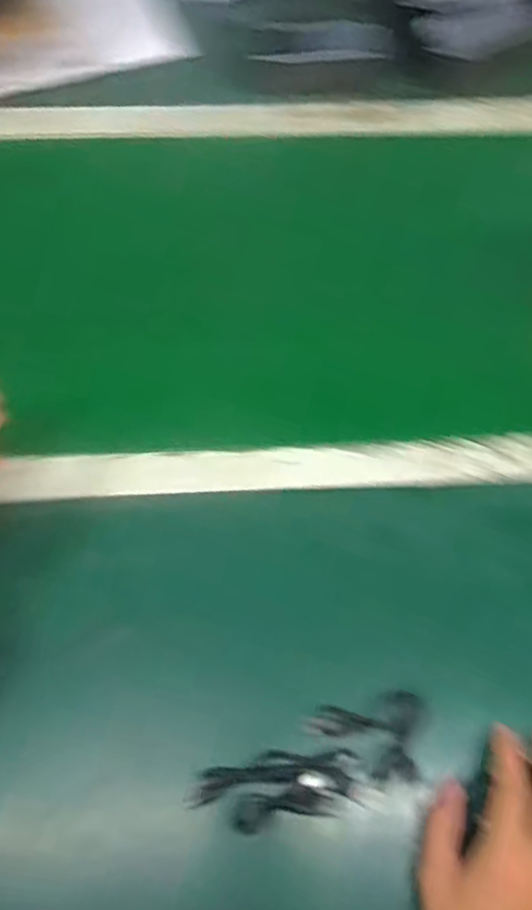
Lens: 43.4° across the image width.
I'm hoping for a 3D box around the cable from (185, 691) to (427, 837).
[{"bbox_3d":[0.036,0.230,0.493,0.178,0.017,0.063,-18,67,-10],"label":"cable"}]

